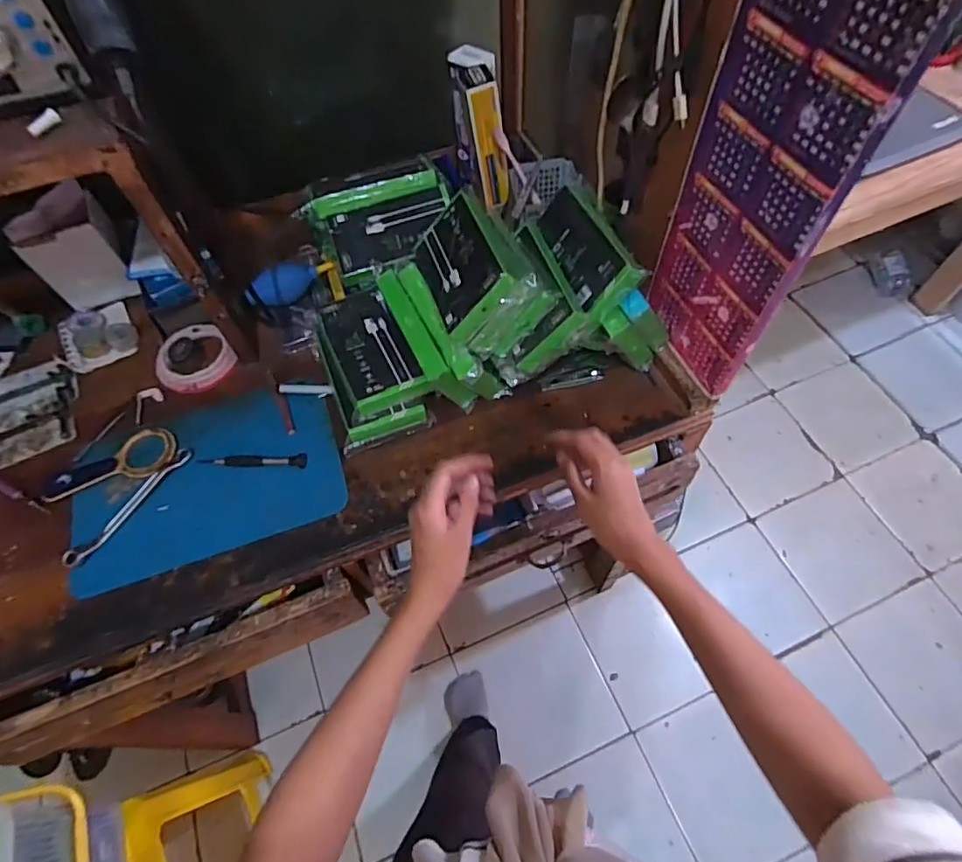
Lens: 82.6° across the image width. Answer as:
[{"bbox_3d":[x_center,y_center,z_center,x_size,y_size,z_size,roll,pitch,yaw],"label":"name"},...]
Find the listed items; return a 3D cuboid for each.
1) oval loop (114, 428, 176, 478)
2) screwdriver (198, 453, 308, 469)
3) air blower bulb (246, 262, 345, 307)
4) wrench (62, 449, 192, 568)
[{"bbox_3d":[-0.391,0.023,0.640,0.070,0.004,0.064,11,62,10],"label":"oval loop"},{"bbox_3d":[-0.260,0.034,0.630,0.122,0.014,0.015,1,60,4],"label":"screwdriver"},{"bbox_3d":[-0.239,-0.190,0.719,0.119,0.046,0.060,-20,59,-28],"label":"air blower bulb"},{"bbox_3d":[-0.387,0.081,0.605,0.022,0.013,0.160,29,66,18],"label":"wrench"}]

